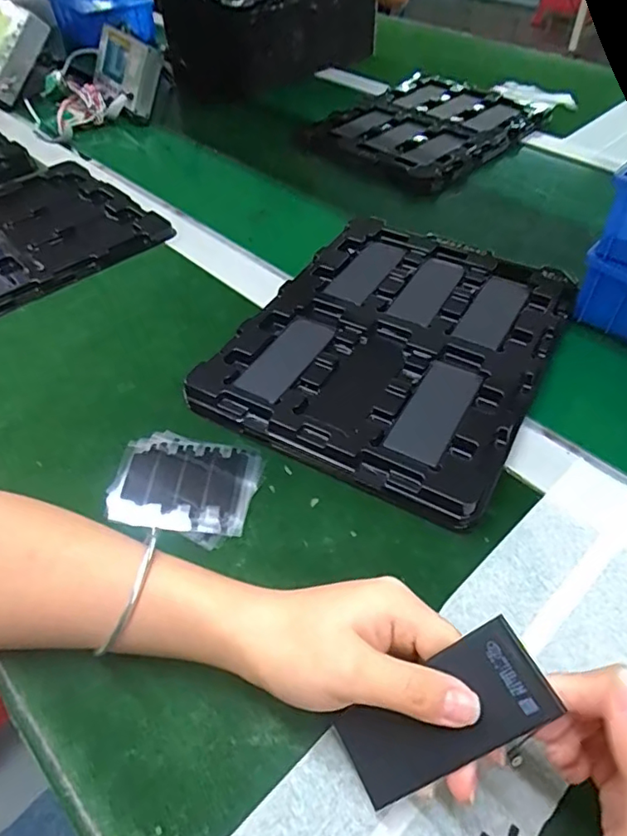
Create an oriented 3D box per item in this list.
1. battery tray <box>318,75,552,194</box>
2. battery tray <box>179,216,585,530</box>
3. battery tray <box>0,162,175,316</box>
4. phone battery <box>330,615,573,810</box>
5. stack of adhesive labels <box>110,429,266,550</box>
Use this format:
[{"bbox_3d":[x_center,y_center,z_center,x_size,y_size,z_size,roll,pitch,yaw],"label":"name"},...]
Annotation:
[{"bbox_3d":[0.152,-0.386,0.723,0.217,0.019,0.268,34,58,28],"label":"battery tray"},{"bbox_3d":[0.067,-0.063,0.435,0.220,0.025,0.269,22,53,20],"label":"battery tray"},{"bbox_3d":[-0.319,-0.179,0.555,0.273,0.020,0.237,-36,57,-26],"label":"battery tray"},{"bbox_3d":[0.050,0.123,0.225,0.094,0.005,0.038,-44,61,22],"label":"phone battery"},{"bbox_3d":[-0.086,0.044,0.363,0.095,0.008,0.071,11,50,11],"label":"stack of adhesive labels"}]

